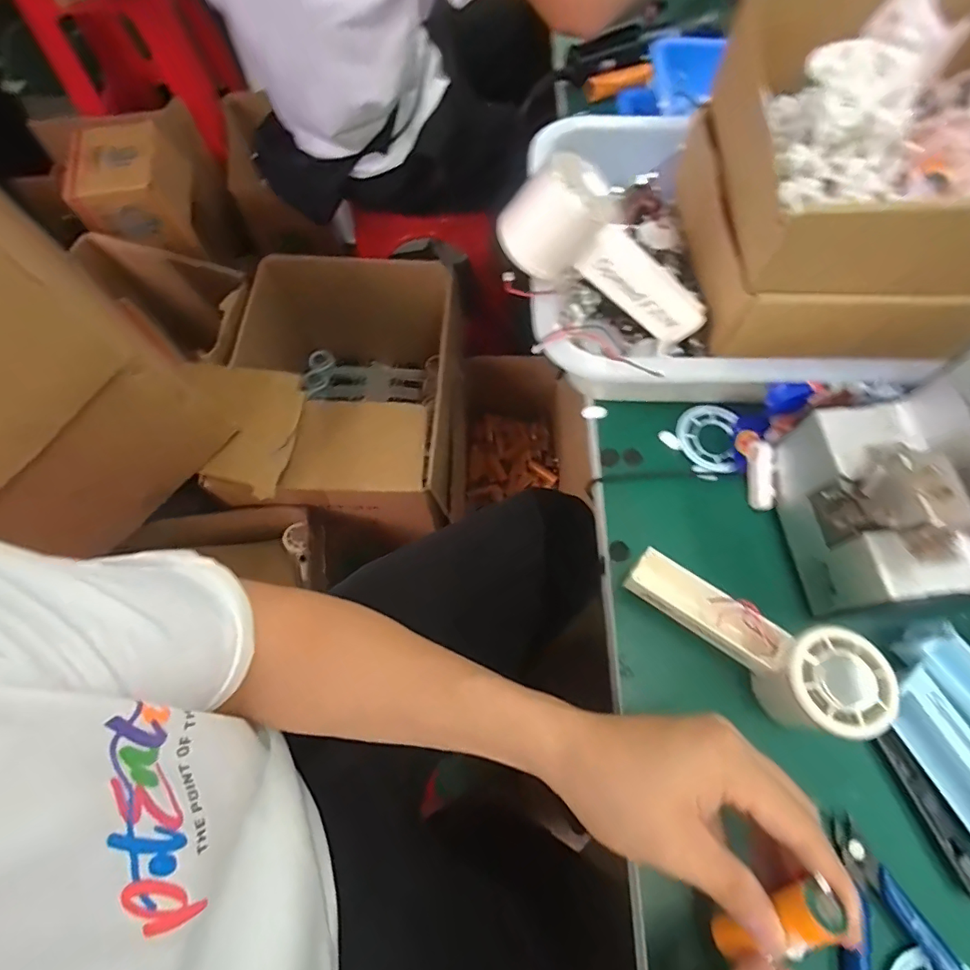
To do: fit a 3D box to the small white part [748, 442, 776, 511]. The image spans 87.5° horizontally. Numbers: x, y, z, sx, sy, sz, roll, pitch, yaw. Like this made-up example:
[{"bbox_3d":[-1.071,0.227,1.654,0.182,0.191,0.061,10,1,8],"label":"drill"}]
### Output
[{"bbox_3d":[0.209,-0.006,0.384,0.015,0.011,0.051,1,87,0],"label":"small white part"}]

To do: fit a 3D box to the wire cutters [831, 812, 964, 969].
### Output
[{"bbox_3d":[0.218,0.265,0.277,0.075,0.018,0.118,-28,70,-11],"label":"wire cutters"}]

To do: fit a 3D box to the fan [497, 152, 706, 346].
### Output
[{"bbox_3d":[0.087,-0.156,0.352,0.155,0.061,0.054,31,68,-16],"label":"fan"}]

